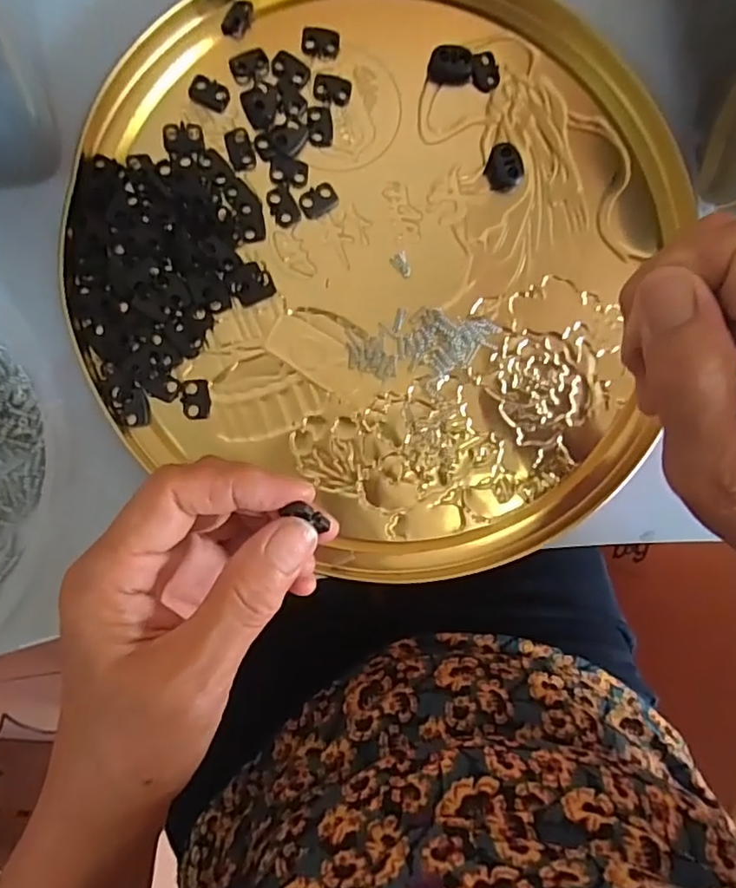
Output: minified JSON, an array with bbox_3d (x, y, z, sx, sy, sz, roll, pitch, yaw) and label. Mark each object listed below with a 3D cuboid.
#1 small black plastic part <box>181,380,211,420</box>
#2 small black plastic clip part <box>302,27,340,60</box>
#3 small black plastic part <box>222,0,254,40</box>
[{"bbox_3d":[-0.080,-0.021,0.279,0.013,0.004,0.019,6,88,-7],"label":"small black plastic part"},{"bbox_3d":[-0.023,-0.196,0.293,0.018,0.004,0.014,4,88,-7],"label":"small black plastic clip part"},{"bbox_3d":[-0.062,-0.204,0.289,0.012,0.004,0.019,30,85,-5],"label":"small black plastic part"}]

